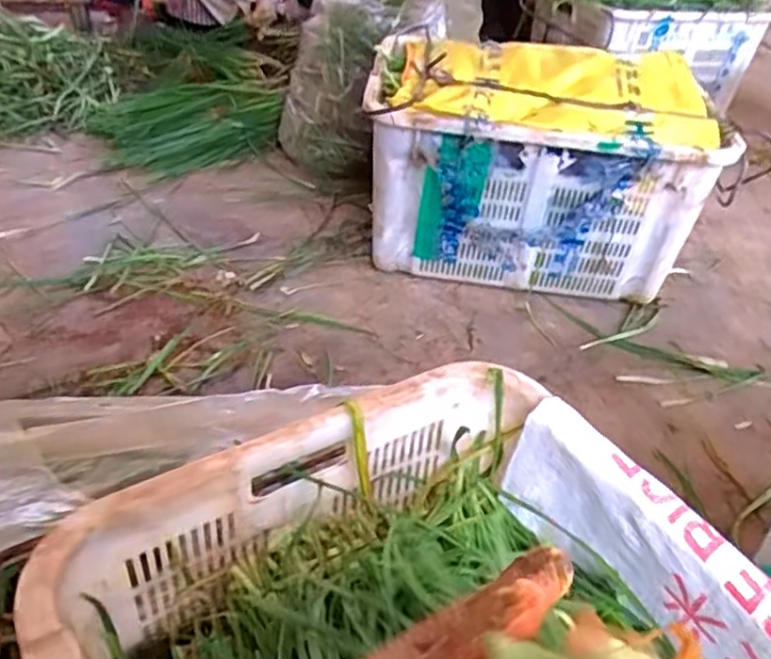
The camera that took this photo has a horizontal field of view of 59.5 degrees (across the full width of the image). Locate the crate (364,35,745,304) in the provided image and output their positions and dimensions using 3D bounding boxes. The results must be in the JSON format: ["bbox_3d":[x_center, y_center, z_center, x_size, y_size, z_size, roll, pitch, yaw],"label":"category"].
[{"bbox_3d":[0.289,-0.339,1.406,0.623,0.389,0.412,7,38,2],"label":"crate"}]

